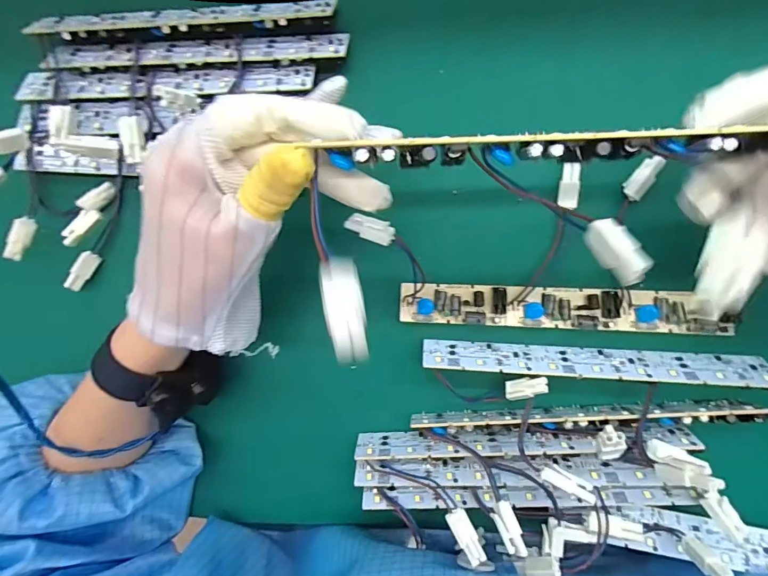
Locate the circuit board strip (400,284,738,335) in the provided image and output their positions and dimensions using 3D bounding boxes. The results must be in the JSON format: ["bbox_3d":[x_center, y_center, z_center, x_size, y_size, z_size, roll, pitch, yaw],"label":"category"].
[{"bbox_3d":[0.102,0.012,0.249,0.184,0.007,0.025,2,91,6],"label":"circuit board strip"}]

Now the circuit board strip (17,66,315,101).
[{"bbox_3d":[-0.136,-0.126,0.259,0.188,0.007,0.020,1,91,6],"label":"circuit board strip"}]

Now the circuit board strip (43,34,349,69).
[{"bbox_3d":[-0.115,-0.144,0.254,0.186,0.009,0.019,0,91,6],"label":"circuit board strip"}]

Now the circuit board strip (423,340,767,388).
[{"bbox_3d":[0.119,0.042,0.243,0.189,0.026,0.006,2,124,6],"label":"circuit board strip"}]

